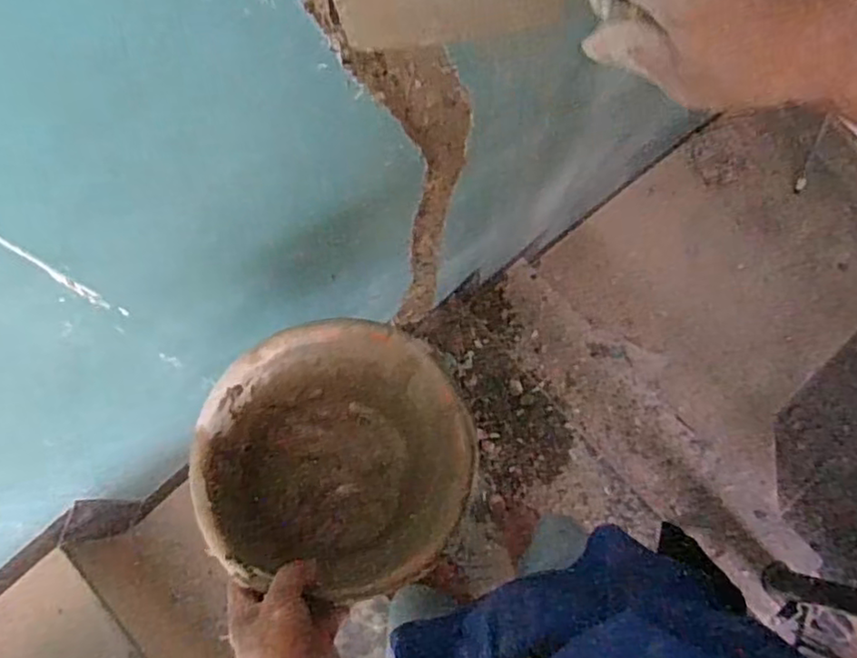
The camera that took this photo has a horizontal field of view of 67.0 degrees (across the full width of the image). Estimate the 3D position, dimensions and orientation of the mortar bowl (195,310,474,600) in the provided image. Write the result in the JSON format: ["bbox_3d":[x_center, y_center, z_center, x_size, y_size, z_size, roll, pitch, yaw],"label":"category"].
[{"bbox_3d":[-0.082,0.121,0.639,0.232,0.176,0.229,0,76,-1],"label":"mortar bowl"}]

